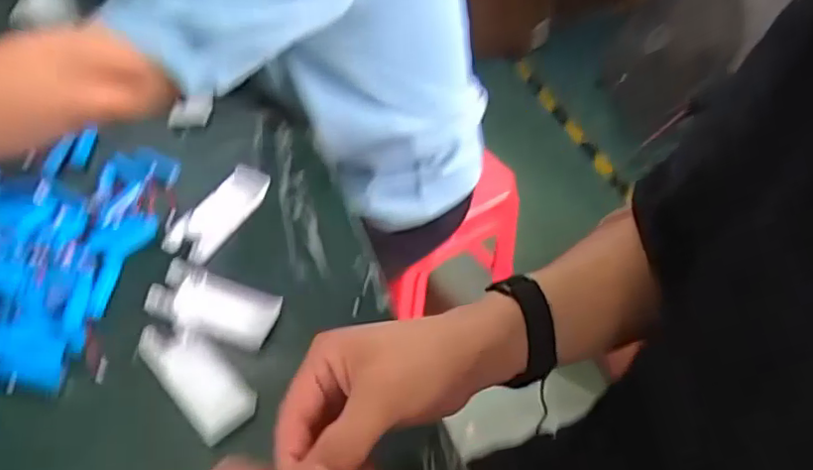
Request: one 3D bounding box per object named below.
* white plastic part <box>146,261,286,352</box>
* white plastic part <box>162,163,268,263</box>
[{"bbox_3d":[-0.159,0.057,0.495,0.108,0.007,0.052,19,50,11],"label":"white plastic part"},{"bbox_3d":[-0.174,-0.025,0.553,0.045,0.021,0.110,24,51,14],"label":"white plastic part"}]

